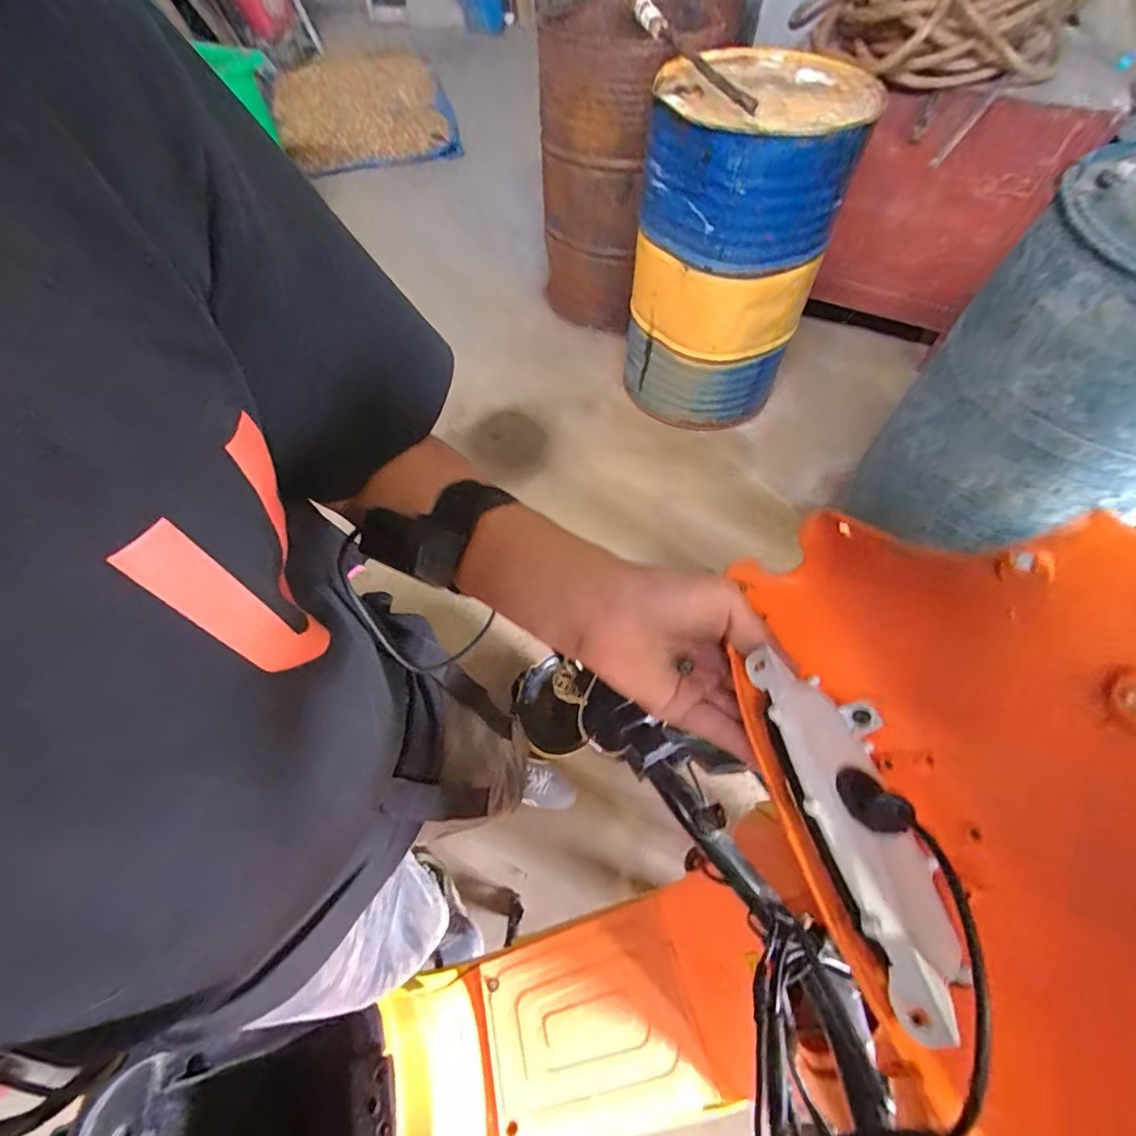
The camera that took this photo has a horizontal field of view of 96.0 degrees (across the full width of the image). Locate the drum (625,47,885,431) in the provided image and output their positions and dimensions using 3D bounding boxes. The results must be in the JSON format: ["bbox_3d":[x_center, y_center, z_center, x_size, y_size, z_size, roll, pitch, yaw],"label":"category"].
[{"bbox_3d":[0.452,-0.879,1.540,0.496,0.868,0.472,10,60,7],"label":"drum"}]

